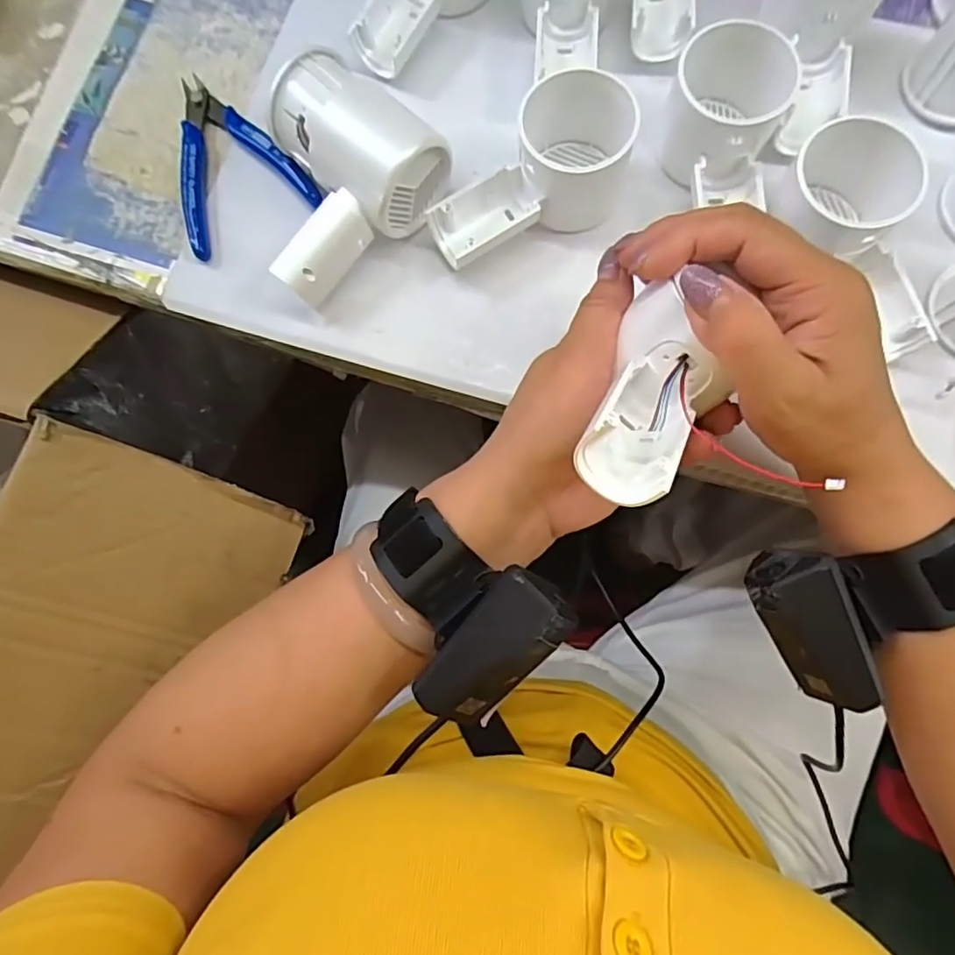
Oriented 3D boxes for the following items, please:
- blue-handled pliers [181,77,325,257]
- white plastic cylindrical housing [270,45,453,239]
[{"bbox_3d":[-0.156,-0.196,0.352,0.078,0.013,0.117,-30,80,-2],"label":"blue-handled pliers"},{"bbox_3d":[-0.065,-0.178,0.320,0.088,0.055,0.054,39,85,9],"label":"white plastic cylindrical housing"}]

